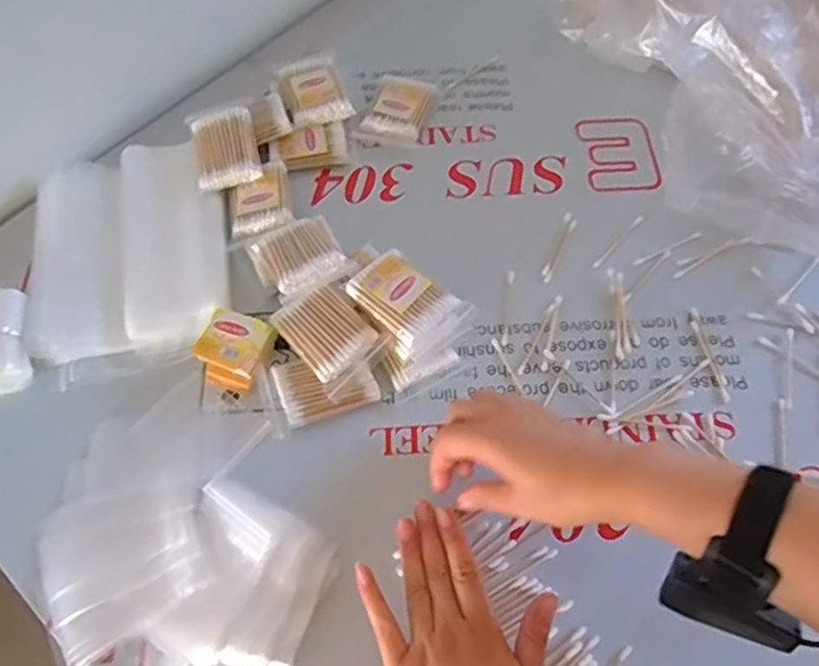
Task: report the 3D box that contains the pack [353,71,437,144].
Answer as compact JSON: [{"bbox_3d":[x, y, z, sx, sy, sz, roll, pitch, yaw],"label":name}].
[{"bbox_3d":[-0.010,-0.225,0.678,0.058,0.013,0.091,15,62,10],"label":"pack"}]

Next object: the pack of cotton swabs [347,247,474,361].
[{"bbox_3d":[-0.003,-0.024,0.534,0.080,0.026,0.063,40,73,18],"label":"pack of cotton swabs"}]

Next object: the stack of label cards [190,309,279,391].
[{"bbox_3d":[-0.138,0.012,0.538,0.047,0.032,0.053,24,64,14],"label":"stack of label cards"}]

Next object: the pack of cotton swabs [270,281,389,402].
[{"bbox_3d":[-0.062,0.002,0.533,0.080,0.011,0.062,44,77,9],"label":"pack of cotton swabs"}]

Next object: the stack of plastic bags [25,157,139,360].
[{"bbox_3d":[-0.284,-0.066,0.580,0.075,0.020,0.194,-14,62,-6],"label":"stack of plastic bags"}]

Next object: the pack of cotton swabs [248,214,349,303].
[{"bbox_3d":[-0.093,-0.065,0.563,0.070,0.021,0.084,-26,46,-6],"label":"pack of cotton swabs"}]

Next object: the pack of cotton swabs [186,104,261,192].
[{"bbox_3d":[-0.170,-0.175,0.625,0.057,0.022,0.084,-14,61,-6],"label":"pack of cotton swabs"}]

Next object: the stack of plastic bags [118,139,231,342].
[{"bbox_3d":[-0.208,-0.089,0.596,0.088,0.015,0.196,-12,61,-5],"label":"stack of plastic bags"}]

